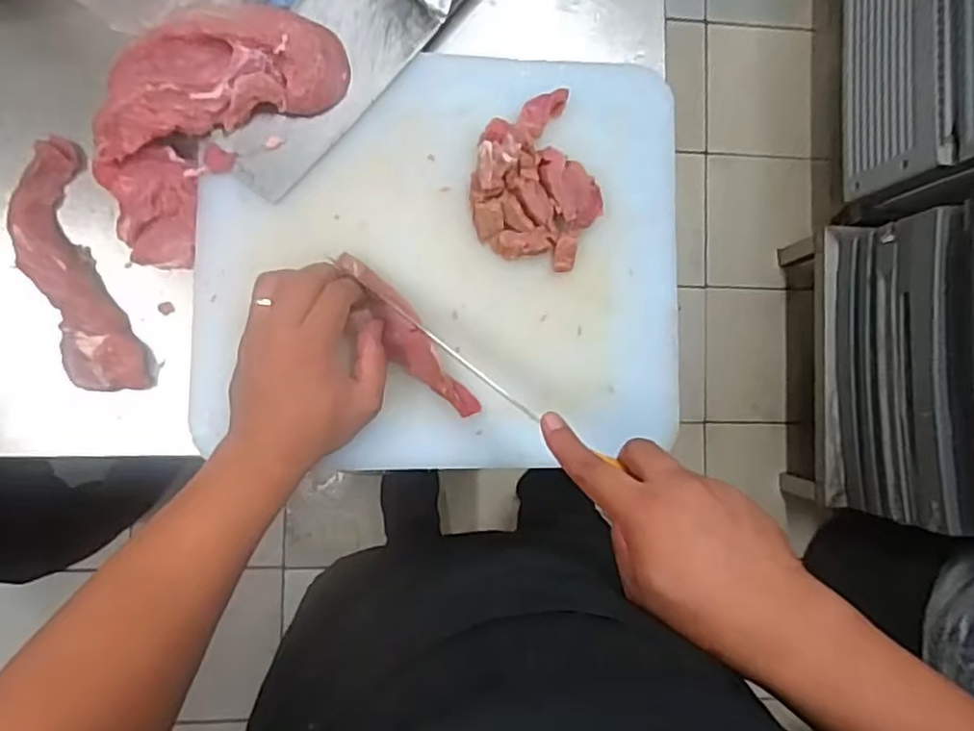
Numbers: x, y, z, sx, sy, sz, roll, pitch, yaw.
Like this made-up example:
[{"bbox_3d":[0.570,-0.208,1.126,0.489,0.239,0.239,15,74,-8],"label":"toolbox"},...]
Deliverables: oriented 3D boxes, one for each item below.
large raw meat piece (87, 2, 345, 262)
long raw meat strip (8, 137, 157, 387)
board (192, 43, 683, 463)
[{"bbox_3d":[-0.226,-0.197,0.519,0.133,0.054,0.221,42,84,-3],"label":"large raw meat piece"},{"bbox_3d":[-0.327,-0.076,0.522,0.058,0.023,0.201,-18,90,-7],"label":"long raw meat strip"},{"bbox_3d":[-0.026,-0.087,0.536,0.369,0.028,0.333,0,88,-6],"label":"board"}]

